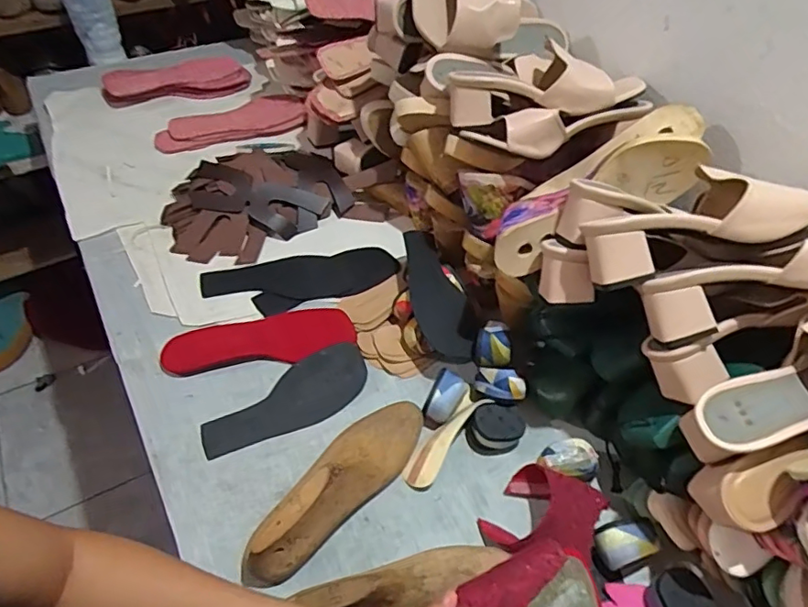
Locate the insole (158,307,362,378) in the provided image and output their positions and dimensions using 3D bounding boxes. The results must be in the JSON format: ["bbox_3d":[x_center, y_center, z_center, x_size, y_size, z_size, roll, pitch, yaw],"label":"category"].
[{"bbox_3d":[-0.183,0.050,0.705,0.232,0.013,0.076,-13,53,-14],"label":"insole"}]

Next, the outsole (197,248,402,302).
[{"bbox_3d":[-0.148,-0.038,0.790,0.270,0.009,0.087,-6,51,-9],"label":"outsole"}]

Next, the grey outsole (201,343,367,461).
[{"bbox_3d":[-0.142,0.114,0.668,0.202,0.013,0.082,-19,64,-17],"label":"grey outsole"}]

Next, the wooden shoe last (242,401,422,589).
[{"bbox_3d":[-0.071,0.177,0.575,0.075,0.079,0.241,38,58,25],"label":"wooden shoe last"}]

